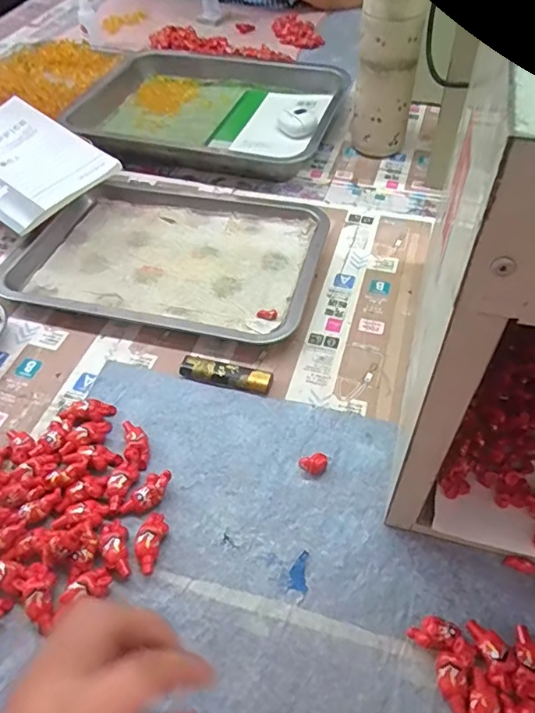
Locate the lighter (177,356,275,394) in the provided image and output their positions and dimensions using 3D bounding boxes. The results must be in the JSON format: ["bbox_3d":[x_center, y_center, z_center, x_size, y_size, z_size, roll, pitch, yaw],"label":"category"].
[{"bbox_3d":[-0.036,0.016,0.450,0.080,0.012,0.020,8,53,10],"label":"lighter"}]

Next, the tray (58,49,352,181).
[{"bbox_3d":[-0.076,-0.363,0.736,0.351,0.044,0.302,6,52,8],"label":"tray"}]

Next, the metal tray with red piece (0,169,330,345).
[{"bbox_3d":[-0.095,-0.123,0.565,0.308,0.024,0.247,12,53,13],"label":"metal tray with red piece"}]

